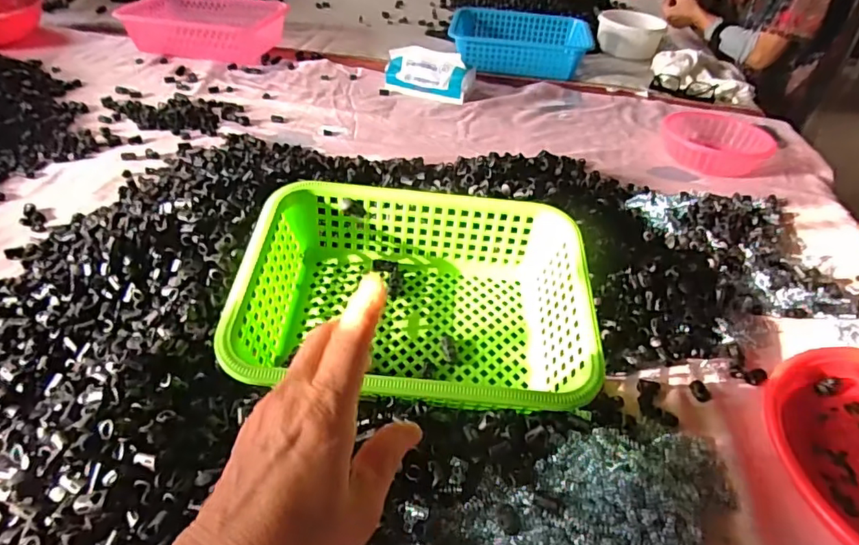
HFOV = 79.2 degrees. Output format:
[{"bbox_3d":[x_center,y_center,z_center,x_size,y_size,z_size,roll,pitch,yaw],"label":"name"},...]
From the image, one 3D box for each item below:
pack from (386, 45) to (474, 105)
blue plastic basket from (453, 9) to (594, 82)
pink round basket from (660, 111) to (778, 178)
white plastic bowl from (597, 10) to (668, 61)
[{"bbox_3d":[-0.002,-0.378,0.995,0.168,0.074,0.084,14,42,10],"label":"pack"},{"bbox_3d":[0.202,-0.516,1.166,0.303,0.080,0.197,6,41,1],"label":"blue plastic basket"},{"bbox_3d":[0.485,-0.224,0.889,0.172,0.048,0.158,27,46,23],"label":"pink round basket"},{"bbox_3d":[0.499,-0.602,1.302,0.163,0.070,0.138,20,43,16],"label":"white plastic bowl"}]

